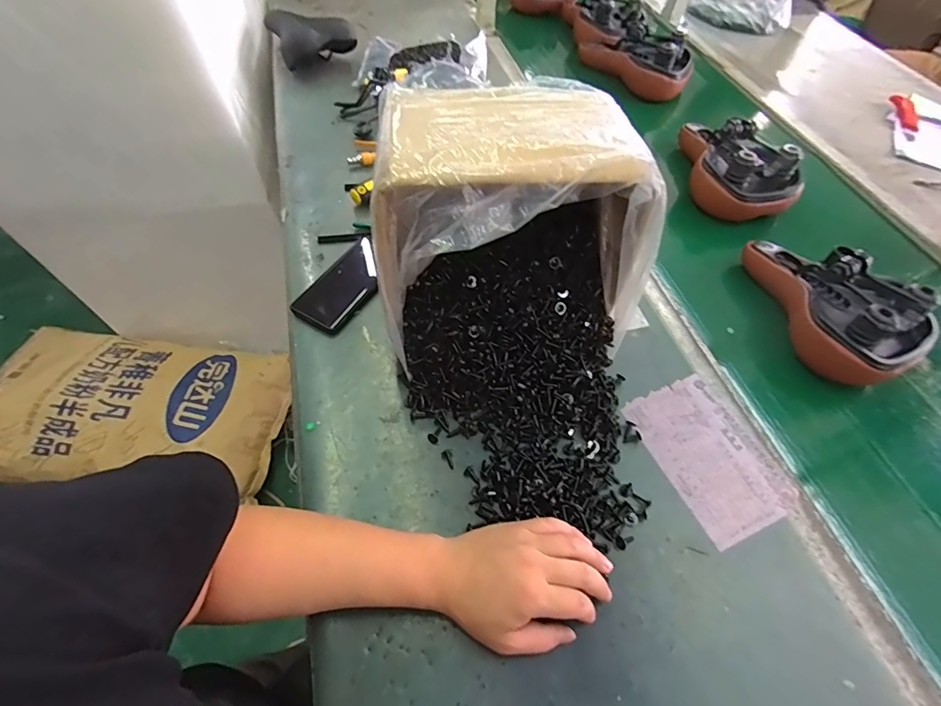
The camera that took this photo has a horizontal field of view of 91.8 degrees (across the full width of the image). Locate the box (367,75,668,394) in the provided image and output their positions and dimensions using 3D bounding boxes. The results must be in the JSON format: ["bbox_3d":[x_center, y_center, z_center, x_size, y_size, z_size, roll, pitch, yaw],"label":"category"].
[{"bbox_3d":[0.038,-0.121,0.508,0.268,0.274,0.220,-5,56,-8],"label":"box"}]

